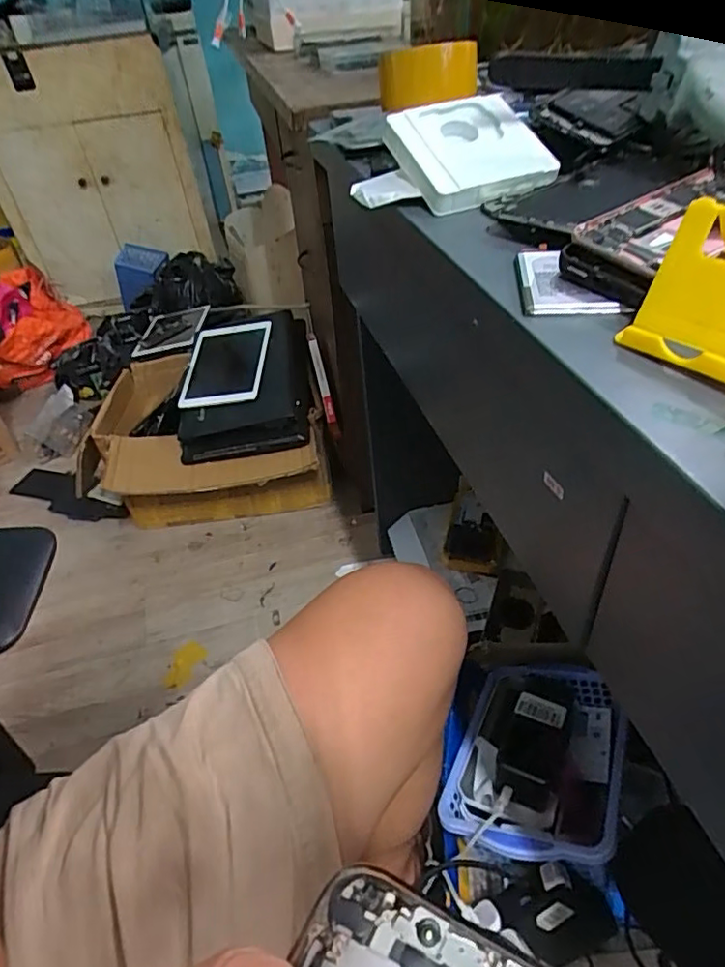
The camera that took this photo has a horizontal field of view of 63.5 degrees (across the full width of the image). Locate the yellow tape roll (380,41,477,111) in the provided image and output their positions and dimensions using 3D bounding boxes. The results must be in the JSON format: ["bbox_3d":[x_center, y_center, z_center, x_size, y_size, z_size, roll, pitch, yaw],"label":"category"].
[{"bbox_3d":[0.062,-0.371,0.533,0.078,0.046,0.088,4,44,12],"label":"yellow tape roll"}]

